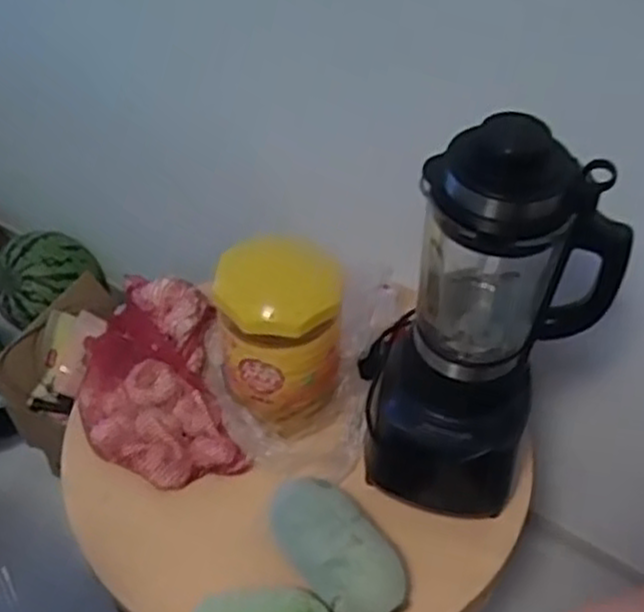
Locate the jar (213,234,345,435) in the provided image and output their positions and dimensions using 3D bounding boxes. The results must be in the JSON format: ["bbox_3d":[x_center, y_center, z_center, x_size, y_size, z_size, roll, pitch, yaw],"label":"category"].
[{"bbox_3d":[-0.047,0.032,0.939,0.139,0.218,0.133,1,48,-1],"label":"jar"}]

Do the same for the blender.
[{"bbox_3d":[0.165,0.013,0.820,0.216,0.458,0.180,9,48,7],"label":"blender"}]

